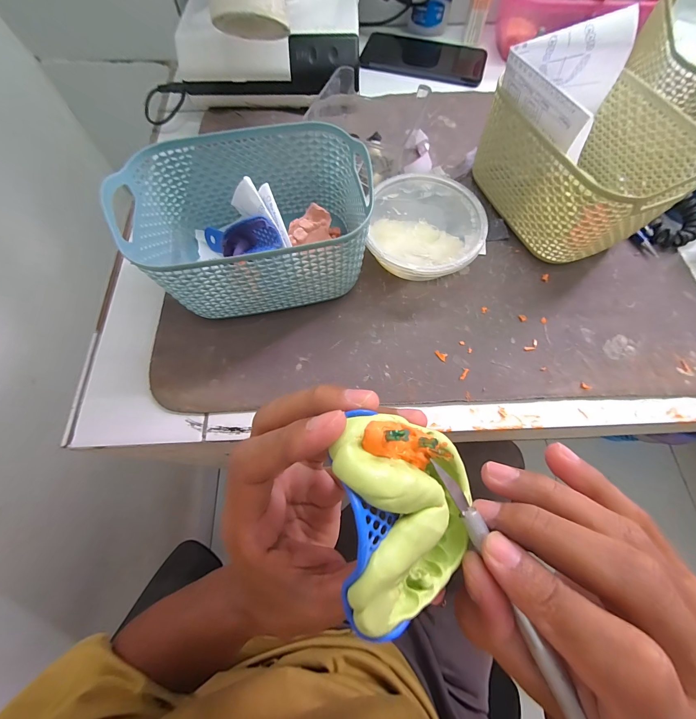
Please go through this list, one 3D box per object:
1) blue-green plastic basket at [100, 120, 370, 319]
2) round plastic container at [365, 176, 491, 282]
[{"bbox_3d":[-0.074,-0.102,0.247,0.162,0.084,0.118,-10,69,-4],"label":"blue-green plastic basket"},{"bbox_3d":[0.065,-0.105,0.270,0.092,0.045,0.096,0,68,0],"label":"round plastic container"}]

